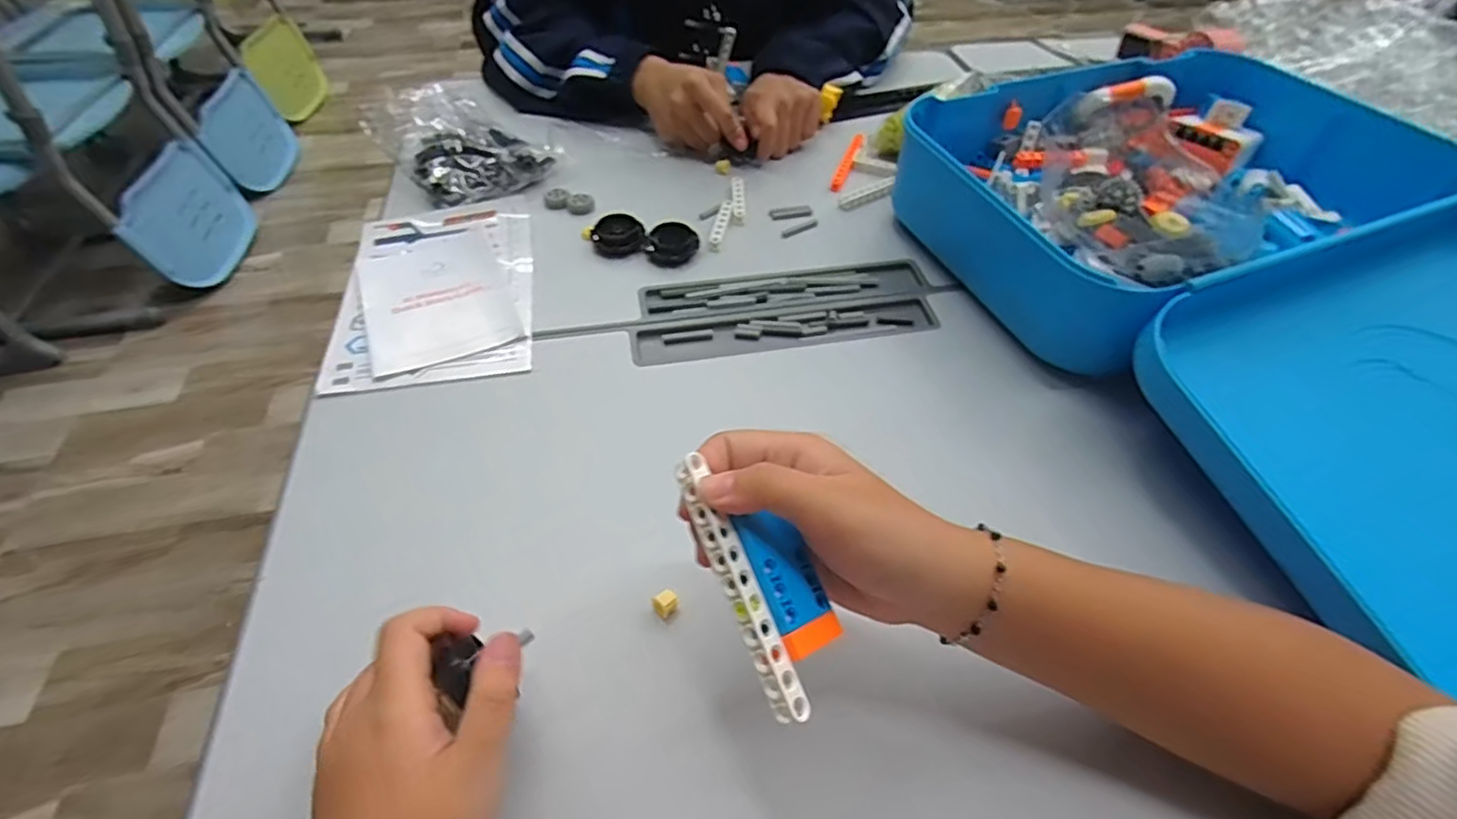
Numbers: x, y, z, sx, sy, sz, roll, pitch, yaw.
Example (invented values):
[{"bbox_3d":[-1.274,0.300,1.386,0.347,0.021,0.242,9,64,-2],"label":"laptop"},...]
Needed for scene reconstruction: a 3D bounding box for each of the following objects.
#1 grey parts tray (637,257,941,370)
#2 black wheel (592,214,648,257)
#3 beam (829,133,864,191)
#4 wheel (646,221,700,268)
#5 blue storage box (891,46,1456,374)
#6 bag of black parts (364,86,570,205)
[{"bbox_3d":[0.045,-0.086,0.522,0.247,0.008,0.096,-6,50,-7],"label":"grey parts tray"},{"bbox_3d":[-0.097,-0.155,0.558,0.045,0.013,0.048,1,50,-1],"label":"black wheel"},{"bbox_3d":[0.124,-0.259,0.657,0.013,0.009,0.106,18,52,13],"label":"beam"},{"bbox_3d":[-0.049,-0.145,0.554,0.042,0.019,0.043,5,50,2],"label":"wheel"},{"bbox_3d":[0.375,-0.200,0.574,0.411,0.111,0.318,-17,52,-15],"label":"blue storage box"},{"bbox_3d":[-0.263,-0.268,0.619,0.168,0.060,0.130,33,57,24],"label":"bag of black parts"}]

